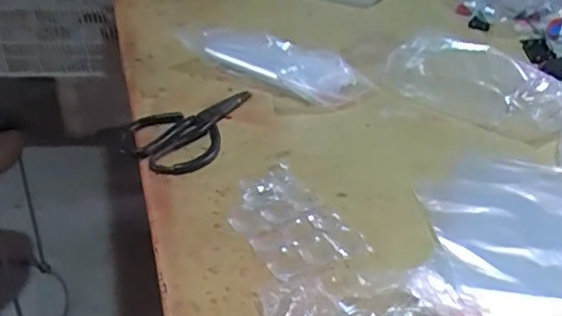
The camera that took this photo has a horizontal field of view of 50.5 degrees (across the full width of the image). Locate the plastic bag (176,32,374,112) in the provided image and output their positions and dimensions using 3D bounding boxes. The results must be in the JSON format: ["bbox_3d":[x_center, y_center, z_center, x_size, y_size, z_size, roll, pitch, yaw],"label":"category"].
[{"bbox_3d":[-0.025,-0.122,0.746,0.271,0.062,0.104,14,34,15],"label":"plastic bag"}]

